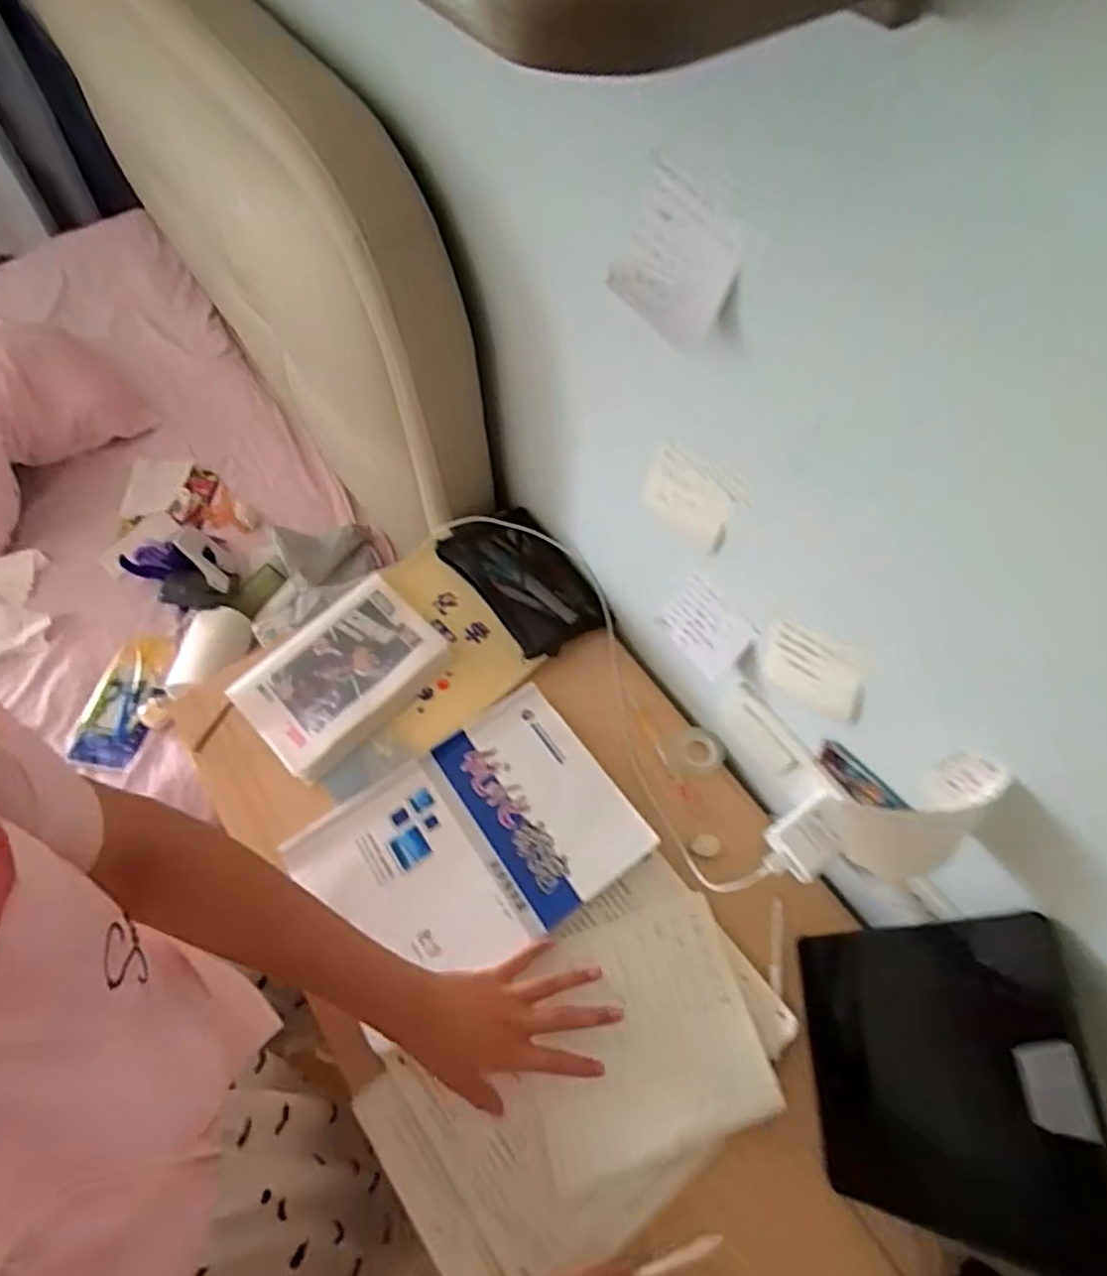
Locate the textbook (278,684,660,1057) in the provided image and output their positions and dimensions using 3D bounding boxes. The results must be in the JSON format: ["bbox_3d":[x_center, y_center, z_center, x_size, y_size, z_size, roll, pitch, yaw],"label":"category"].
[{"bbox_3d":[-0.079,0.193,0.637,0.283,0.021,0.211,-32,62,-14],"label":"textbook"}]

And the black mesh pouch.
[{"bbox_3d":[-0.036,-0.068,0.772,0.115,0.035,0.202,-34,68,-15],"label":"black mesh pouch"}]

